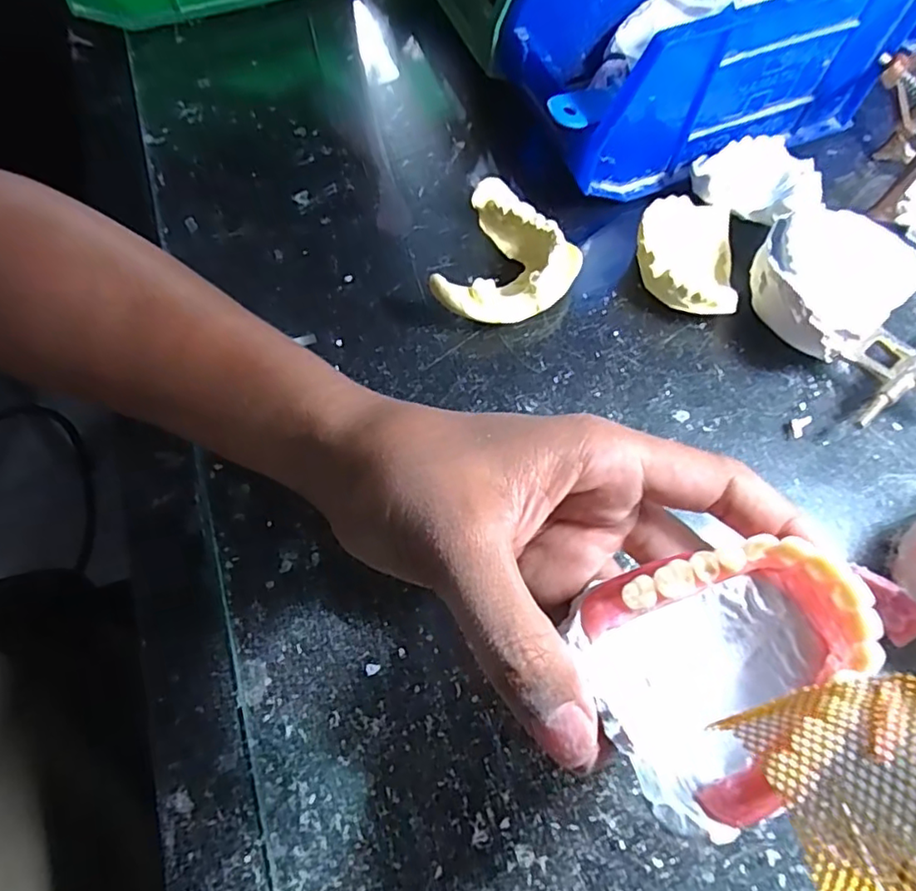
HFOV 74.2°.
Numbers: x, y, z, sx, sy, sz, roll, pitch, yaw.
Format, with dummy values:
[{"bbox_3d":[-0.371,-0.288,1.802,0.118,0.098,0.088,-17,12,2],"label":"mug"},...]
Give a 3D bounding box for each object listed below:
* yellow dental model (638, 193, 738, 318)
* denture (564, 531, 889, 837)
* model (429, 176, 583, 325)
[{"bbox_3d":[0.106,-0.089,0.283,0.046,0.027,0.057,11,68,5],"label":"yellow dental model"},{"bbox_3d":[0.070,0.057,0.151,0.068,0.028,0.056,-29,52,9],"label":"denture"},{"bbox_3d":[0.026,-0.084,0.282,0.057,0.027,0.071,18,69,8],"label":"model"}]

